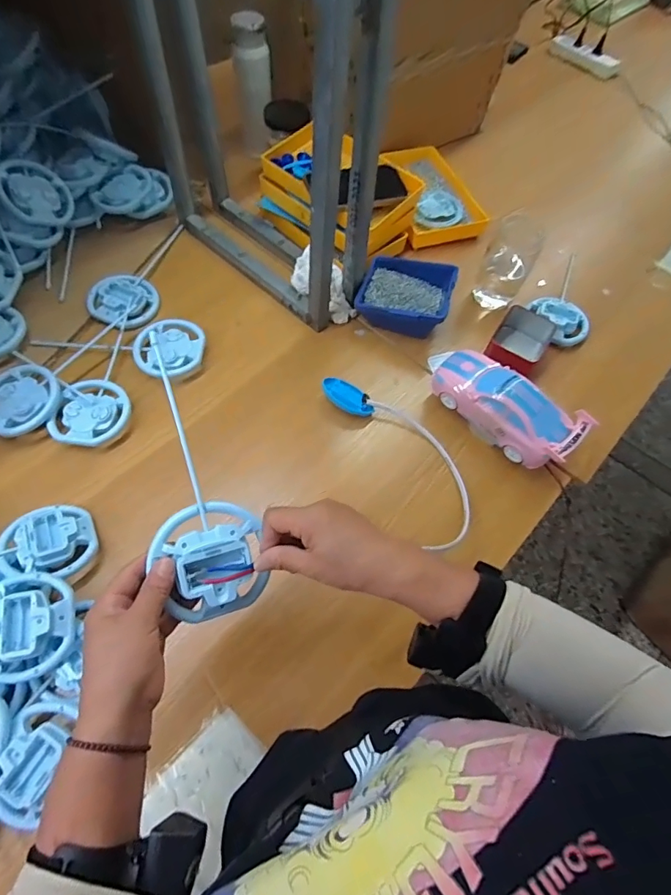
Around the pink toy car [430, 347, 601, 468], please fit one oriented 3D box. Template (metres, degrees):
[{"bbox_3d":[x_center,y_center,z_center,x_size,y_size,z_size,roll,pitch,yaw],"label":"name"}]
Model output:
[{"bbox_3d":[0.210,-0.065,0.609,0.082,0.077,0.224,-37,70,-21],"label":"pink toy car"}]

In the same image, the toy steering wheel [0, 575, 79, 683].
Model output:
[{"bbox_3d":[-0.325,0.181,0.468,0.109,0.024,0.098,-17,64,-13],"label":"toy steering wheel"}]

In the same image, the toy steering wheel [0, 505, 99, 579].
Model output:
[{"bbox_3d":[-0.334,0.109,0.541,0.104,0.042,0.092,14,62,3],"label":"toy steering wheel"}]

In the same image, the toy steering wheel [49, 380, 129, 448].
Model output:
[{"bbox_3d":[-0.328,-0.046,0.627,0.083,0.029,0.096,16,62,5],"label":"toy steering wheel"}]

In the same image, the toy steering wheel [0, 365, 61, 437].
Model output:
[{"bbox_3d":[-0.424,-0.065,0.619,0.104,0.024,0.095,2,62,-3],"label":"toy steering wheel"}]

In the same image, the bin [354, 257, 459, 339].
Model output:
[{"bbox_3d":[0.107,-0.231,0.717,0.133,0.076,0.133,18,62,5],"label":"bin"}]

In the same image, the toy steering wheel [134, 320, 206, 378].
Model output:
[{"bbox_3d":[-0.245,-0.147,0.675,0.107,0.014,0.092,25,63,9],"label":"toy steering wheel"}]

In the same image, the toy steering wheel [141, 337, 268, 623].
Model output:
[{"bbox_3d":[-0.125,0.030,0.394,0.087,0.027,0.237,-15,91,-12],"label":"toy steering wheel"}]

